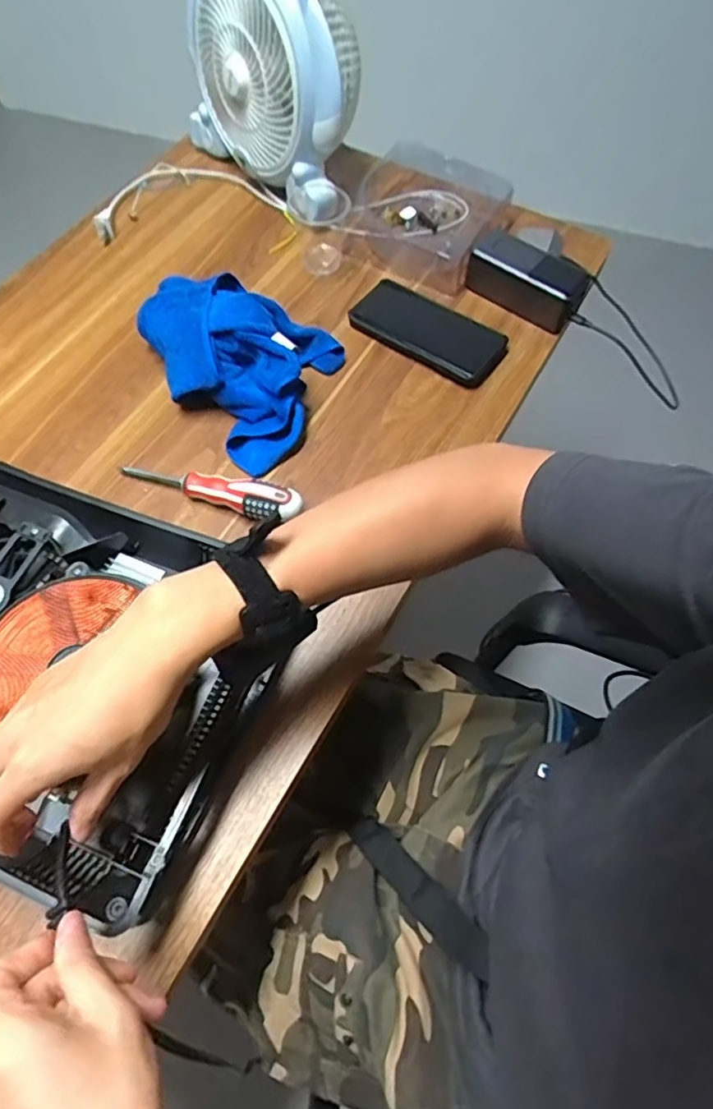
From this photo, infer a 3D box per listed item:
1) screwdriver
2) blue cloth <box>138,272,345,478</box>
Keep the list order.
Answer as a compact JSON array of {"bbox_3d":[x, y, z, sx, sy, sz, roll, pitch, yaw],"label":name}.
[{"bbox_3d":[-0.139,-0.057,0.560,0.178,0.038,0.031,12,64,5],"label":"screwdriver"},{"bbox_3d":[-0.124,-0.211,0.622,0.218,0.074,0.168,34,68,15],"label":"blue cloth"}]

